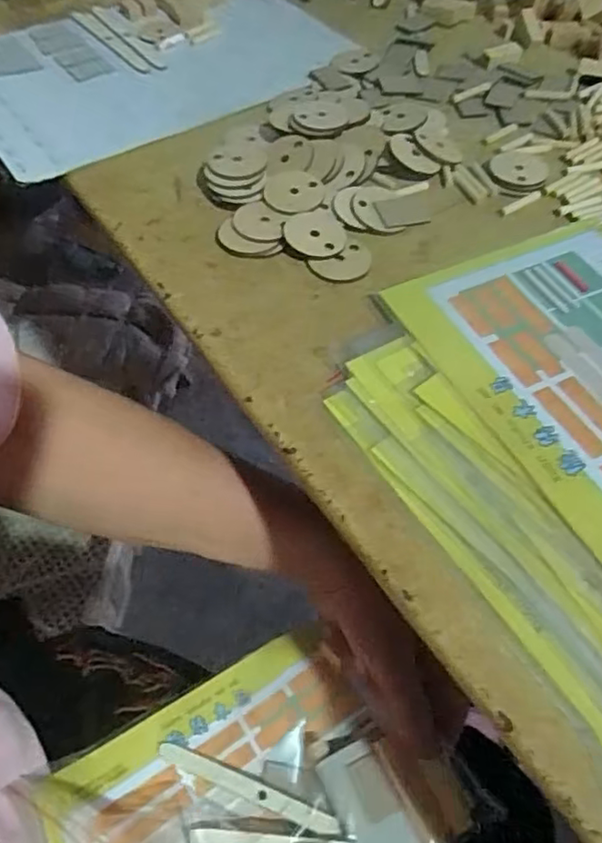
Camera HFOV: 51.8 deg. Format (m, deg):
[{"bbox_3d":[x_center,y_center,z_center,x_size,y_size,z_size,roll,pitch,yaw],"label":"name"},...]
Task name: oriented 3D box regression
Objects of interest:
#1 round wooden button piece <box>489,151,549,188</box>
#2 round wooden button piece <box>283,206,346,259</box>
[{"bbox_3d":[0.133,-0.154,0.377,0.033,0.004,0.037,20,57,14],"label":"round wooden button piece"},{"bbox_3d":[0.007,-0.104,0.339,0.033,0.004,0.034,-20,57,-13],"label":"round wooden button piece"}]

